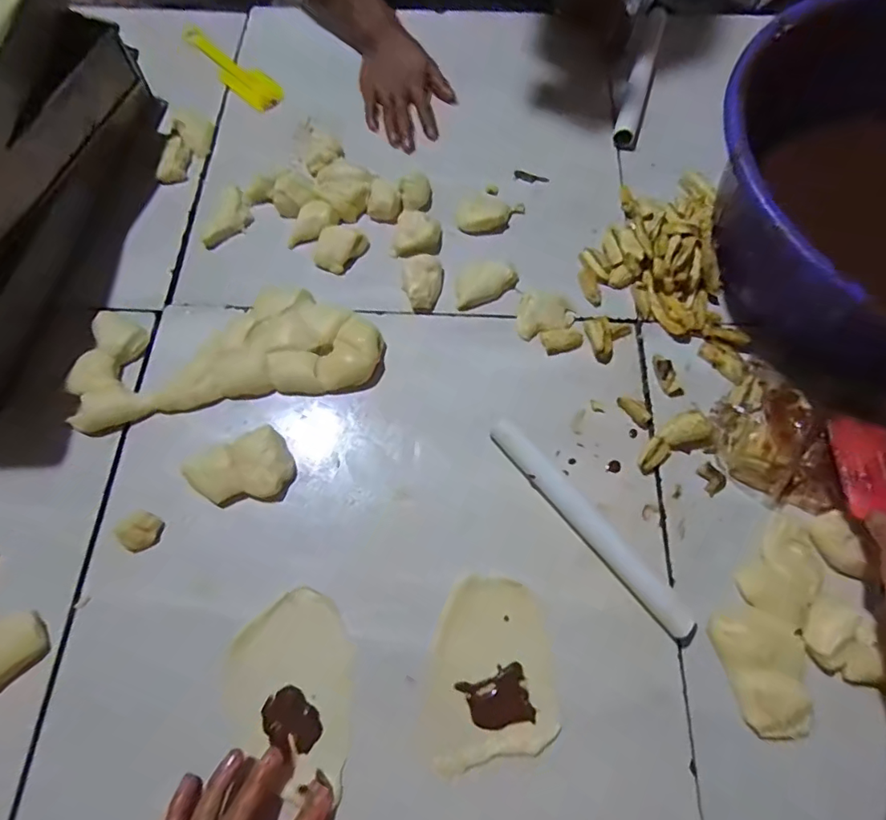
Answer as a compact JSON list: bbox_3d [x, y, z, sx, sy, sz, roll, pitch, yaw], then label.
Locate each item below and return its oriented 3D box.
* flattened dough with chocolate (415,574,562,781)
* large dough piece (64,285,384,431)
[{"bbox_3d":[0.041,0.212,0.398,0.103,0.004,0.141,11,70,3],"label":"flattened dough with chocolate"},{"bbox_3d":[-0.204,-0.061,0.486,0.272,0.028,0.116,-12,70,-5],"label":"large dough piece"}]

